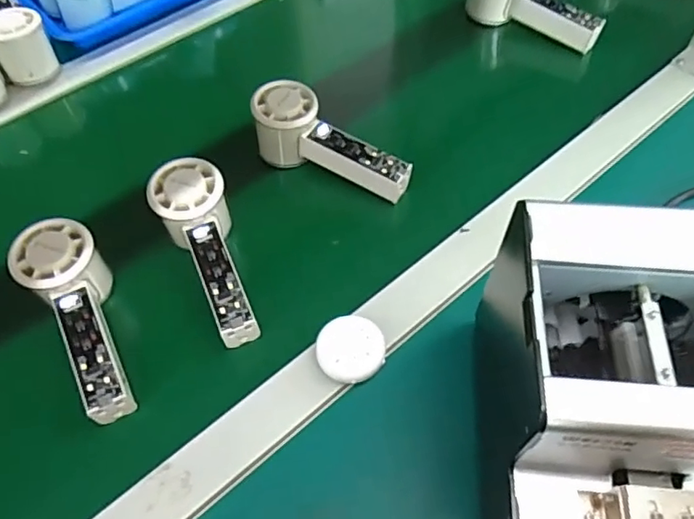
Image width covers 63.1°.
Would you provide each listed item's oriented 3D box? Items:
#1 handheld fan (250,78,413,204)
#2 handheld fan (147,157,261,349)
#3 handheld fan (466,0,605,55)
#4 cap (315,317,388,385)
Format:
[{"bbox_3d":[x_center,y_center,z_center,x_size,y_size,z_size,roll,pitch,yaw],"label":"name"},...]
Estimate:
[{"bbox_3d":[-0.011,-0.104,0.508,0.150,0.060,0.052,21,62,20],"label":"handheld fan"},{"bbox_3d":[-0.108,-0.008,0.436,0.057,0.054,0.150,-22,57,-7],"label":"handheld fan"},{"bbox_3d":[0.211,-0.287,0.625,0.155,0.062,0.055,28,64,23],"label":"handheld fan"},{"bbox_3d":[0.002,0.065,0.402,0.045,0.023,0.046,-4,57,5],"label":"cap"}]

